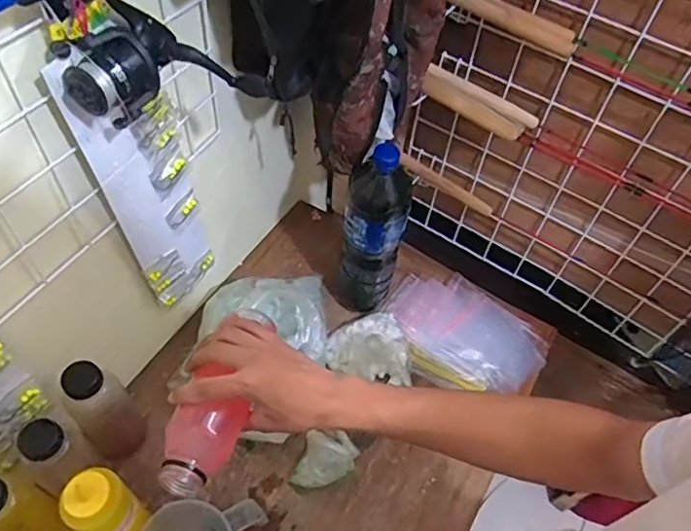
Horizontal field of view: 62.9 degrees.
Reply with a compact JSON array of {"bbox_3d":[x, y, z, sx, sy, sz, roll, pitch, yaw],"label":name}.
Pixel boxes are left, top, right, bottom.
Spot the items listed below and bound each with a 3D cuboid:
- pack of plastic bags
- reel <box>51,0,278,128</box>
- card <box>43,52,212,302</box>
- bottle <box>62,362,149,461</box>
[{"bbox_3d":[0.178,0.105,0.878,0.237,0.019,0.176,37,60,21],"label":"pack of plastic bags"},{"bbox_3d":[-0.147,-0.178,0.453,0.157,0.098,0.065,-21,58,-18],"label":"reel"},{"bbox_3d":[-0.206,-0.077,0.609,0.015,0.390,0.094,35,64,17],"label":"card"},{"bbox_3d":[-0.282,0.172,0.667,0.060,0.156,0.057,-35,64,-26],"label":"bottle"}]

